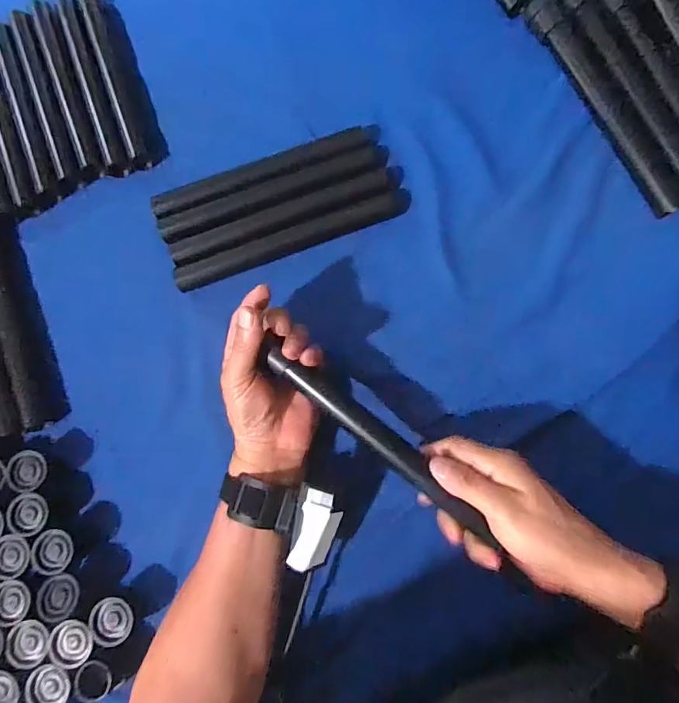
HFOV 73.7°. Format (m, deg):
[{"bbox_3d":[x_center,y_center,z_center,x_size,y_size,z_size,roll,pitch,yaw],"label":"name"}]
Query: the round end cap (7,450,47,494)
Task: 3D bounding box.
[{"bbox_3d":[-0.269,0.103,0.390,0.032,0.007,0.032,-1,80,4],"label":"round end cap"}]

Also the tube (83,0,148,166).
[{"bbox_3d":[-0.242,-0.299,0.487,0.022,0.018,0.223,-21,79,0],"label":"tube"}]

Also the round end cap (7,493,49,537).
[{"bbox_3d":[-0.264,0.137,0.383,0.032,0.008,0.033,-6,79,3],"label":"round end cap"}]

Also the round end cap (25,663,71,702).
[{"bbox_3d":[-0.230,0.266,0.357,0.030,0.009,0.035,-36,79,-3],"label":"round end cap"}]

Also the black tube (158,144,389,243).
[{"bbox_3d":[-0.063,-0.154,0.441,0.227,0.022,0.023,-21,79,0],"label":"black tube"}]

